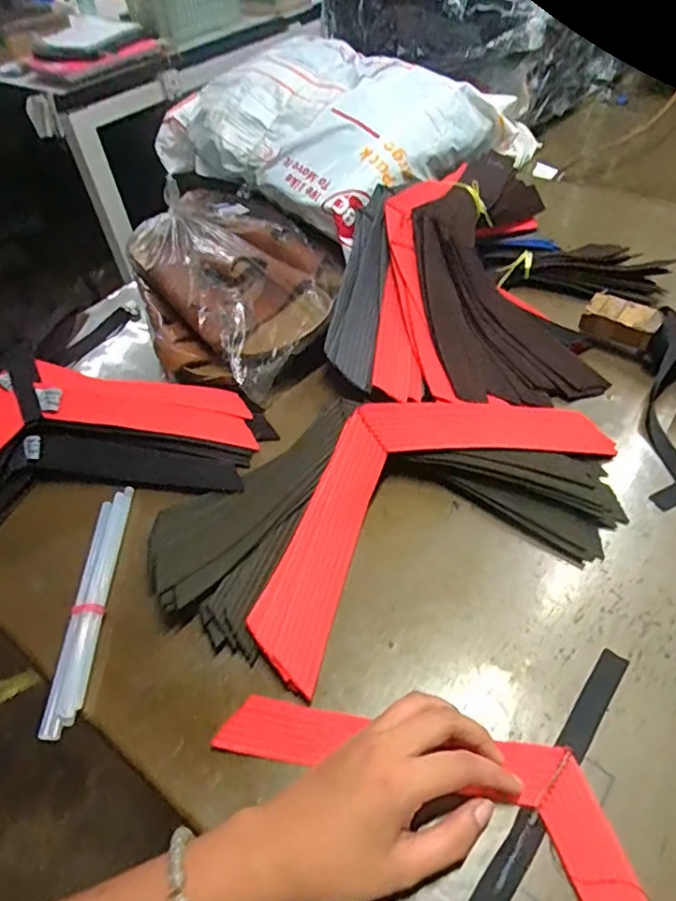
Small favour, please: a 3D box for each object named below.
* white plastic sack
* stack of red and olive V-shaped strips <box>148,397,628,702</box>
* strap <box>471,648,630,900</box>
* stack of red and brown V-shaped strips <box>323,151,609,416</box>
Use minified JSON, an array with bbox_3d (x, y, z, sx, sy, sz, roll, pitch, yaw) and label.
[{"bbox_3d":[-0.017,-0.373,0.641,0.327,0.088,0.254,28,57,26],"label":"white plastic sack"},{"bbox_3d":[0.043,0.040,0.442,0.371,0.045,0.189,-21,50,-13],"label":"stack of red and olive V-shaped strips"},{"bbox_3d":[0.105,0.215,0.318,0.018,0.005,0.251,30,58,27],"label":"strap"},{"bbox_3d":[0.107,-0.159,0.538,0.245,0.049,0.266,-11,78,-12],"label":"stack of red and brown V-shaped strips"}]

